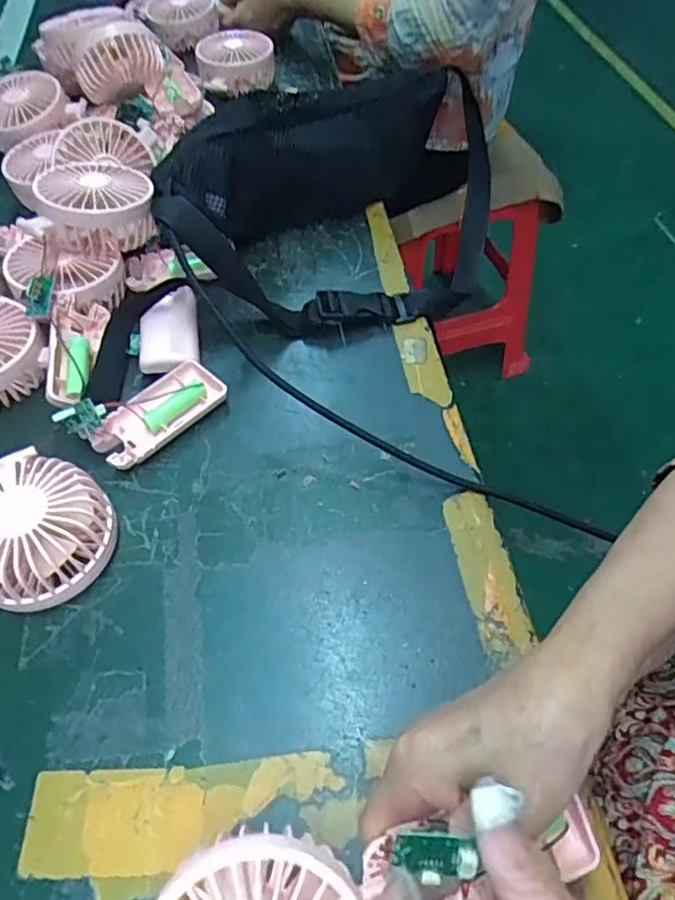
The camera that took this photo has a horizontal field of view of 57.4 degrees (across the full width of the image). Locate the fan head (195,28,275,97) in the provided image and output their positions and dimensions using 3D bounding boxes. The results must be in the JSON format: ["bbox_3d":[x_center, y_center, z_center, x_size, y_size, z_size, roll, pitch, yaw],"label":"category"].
[{"bbox_3d":[-0.112,-0.432,0.690,0.086,0.042,0.079,-9,54,-4],"label":"fan head"}]

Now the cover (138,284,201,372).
[{"bbox_3d":[-0.129,-0.092,0.469,0.045,0.015,0.071,-9,54,-4],"label":"cover"}]

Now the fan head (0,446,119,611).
[{"bbox_3d":[-0.179,0.048,0.362,0.087,0.046,0.082,-1,54,2],"label":"fan head"}]

